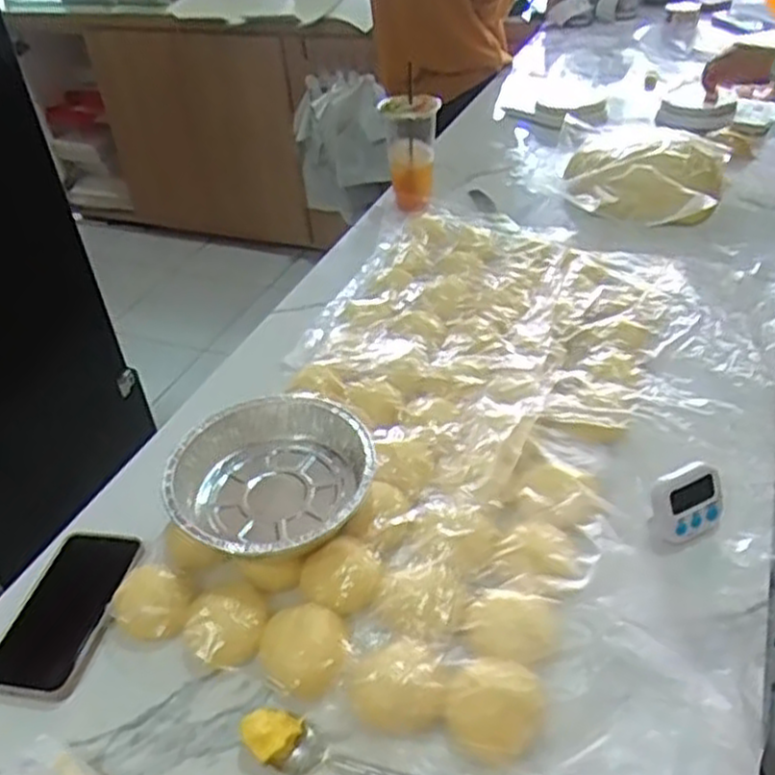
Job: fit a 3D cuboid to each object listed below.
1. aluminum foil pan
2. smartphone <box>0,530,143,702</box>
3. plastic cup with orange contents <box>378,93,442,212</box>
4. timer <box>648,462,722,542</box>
[{"bbox_3d":[-0.099,0.080,0.659,0.169,0.043,0.169,-9,38,-4],"label":"aluminum foil pan"},{"bbox_3d":[-0.259,0.179,0.625,0.087,0.016,0.151,7,40,15],"label":"smartphone"},{"bbox_3d":[0.037,-0.358,1.145,0.087,0.139,0.085,-4,38,1],"label":"plastic cup with orange contents"},{"bbox_3d":[0.252,0.096,0.643,0.062,0.051,0.040,-15,39,-13],"label":"timer"}]

